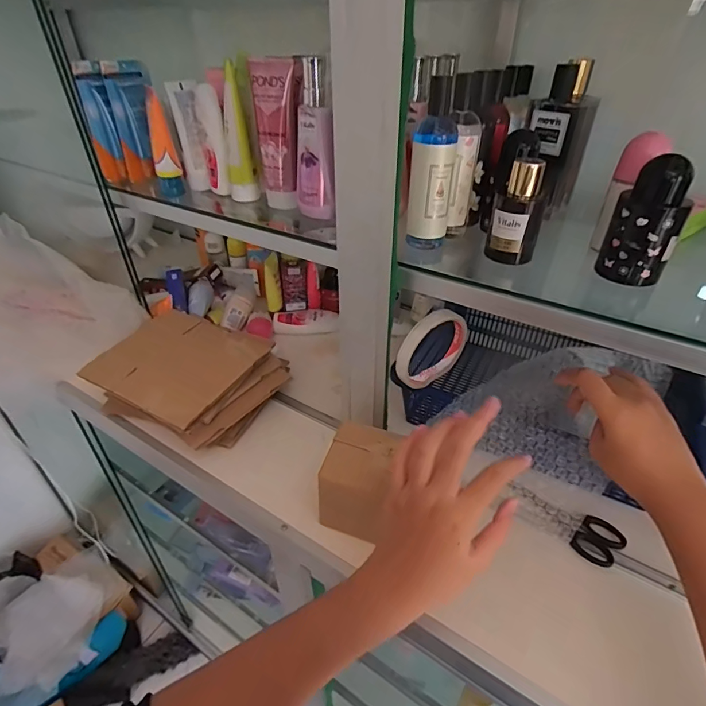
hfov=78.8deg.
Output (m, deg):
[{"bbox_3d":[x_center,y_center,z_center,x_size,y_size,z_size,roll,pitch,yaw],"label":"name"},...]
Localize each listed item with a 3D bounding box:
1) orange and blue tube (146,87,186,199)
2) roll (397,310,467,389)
[{"bbox_3d":[-0.251,-0.270,0.566,0.032,0.122,0.027,-13,40,-16],"label":"orange and blue tube"},{"bbox_3d":[0.083,-0.004,0.448,0.093,0.080,0.015,-25,45,-28],"label":"roll"}]

